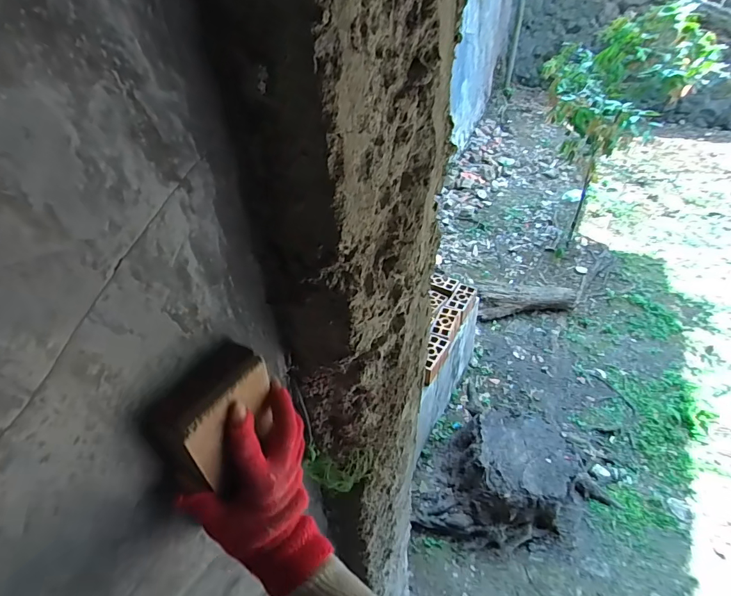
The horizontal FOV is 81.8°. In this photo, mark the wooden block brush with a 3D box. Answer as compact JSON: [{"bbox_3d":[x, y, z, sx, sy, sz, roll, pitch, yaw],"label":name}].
[{"bbox_3d":[-0.125,0.097,0.356,0.047,0.080,0.097,18,47,22],"label":"wooden block brush"}]

